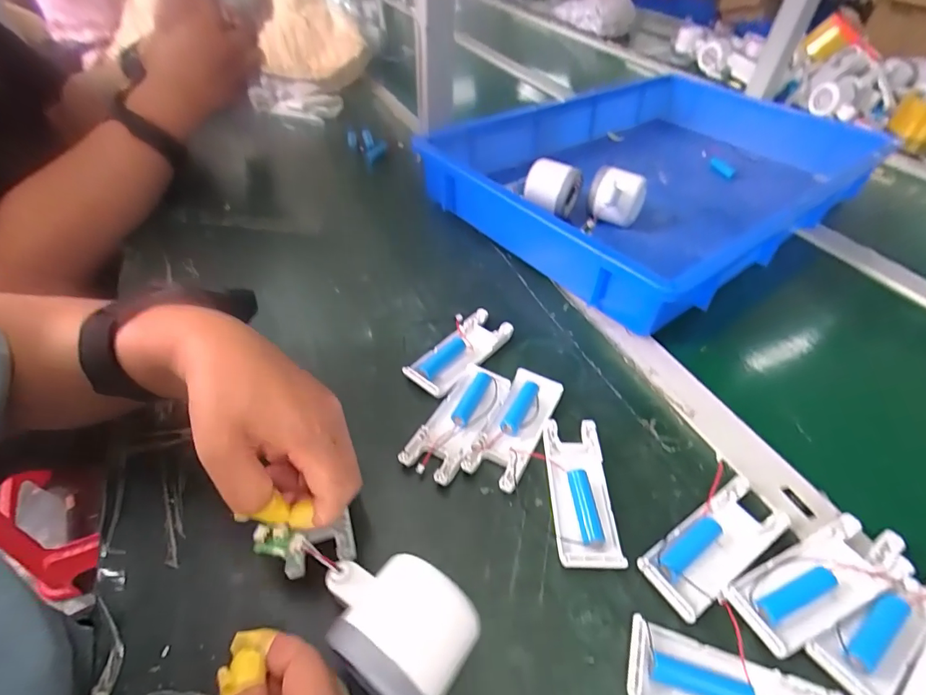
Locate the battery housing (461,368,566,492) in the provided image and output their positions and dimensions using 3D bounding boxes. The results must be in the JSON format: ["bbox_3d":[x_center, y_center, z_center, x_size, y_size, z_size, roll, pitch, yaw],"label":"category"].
[{"bbox_3d":[0.040,0.060,0.350,0.039,0.016,0.101,22,47,19],"label":"battery housing"}]

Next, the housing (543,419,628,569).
[{"bbox_3d":[0.080,0.097,0.316,0.042,0.013,0.103,1,44,-1],"label":"housing"}]

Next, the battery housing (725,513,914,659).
[{"bbox_3d":[0.208,0.138,0.270,0.101,0.017,0.040,-16,47,-18],"label":"battery housing"}]

